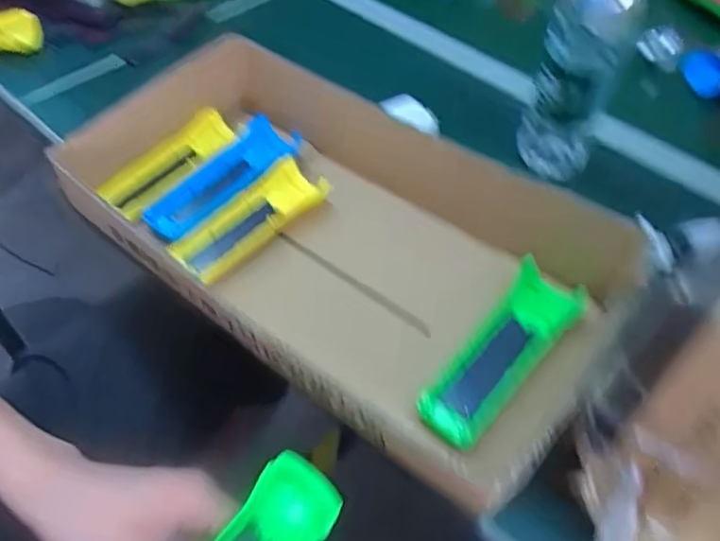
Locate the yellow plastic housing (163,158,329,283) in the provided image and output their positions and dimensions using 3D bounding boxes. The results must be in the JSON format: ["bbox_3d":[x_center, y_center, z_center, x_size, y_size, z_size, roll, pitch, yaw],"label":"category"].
[{"bbox_3d":[-0.091,-0.045,0.508,0.051,0.028,0.142,35,57,23],"label":"yellow plastic housing"}]

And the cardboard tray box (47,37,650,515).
[{"bbox_3d":[-0.021,-0.038,0.462,0.403,0.080,0.230,33,56,22],"label":"cardboard tray box"}]

